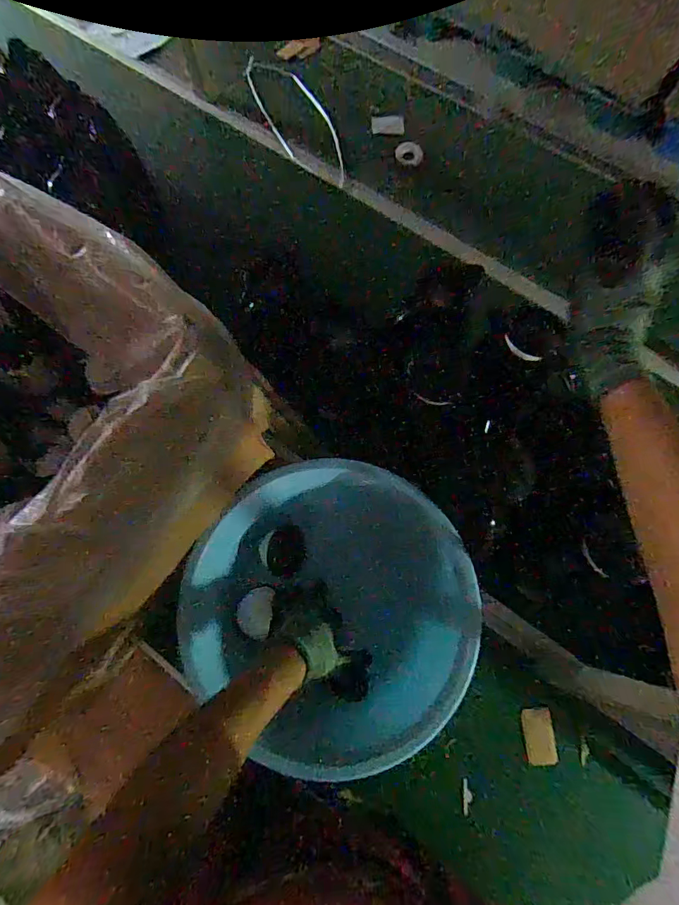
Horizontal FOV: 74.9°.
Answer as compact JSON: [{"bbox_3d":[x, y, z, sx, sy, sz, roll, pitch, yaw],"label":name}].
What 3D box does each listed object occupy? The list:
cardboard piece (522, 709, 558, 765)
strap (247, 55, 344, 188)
[{"bbox_3d":[0.286,0.406,0.634,0.040,0.004,0.069,-11,64,23],"label":"cardboard piece"},{"bbox_3d":[-0.087,-0.732,0.967,0.122,0.023,0.393,-29,75,-8],"label":"strap"}]

